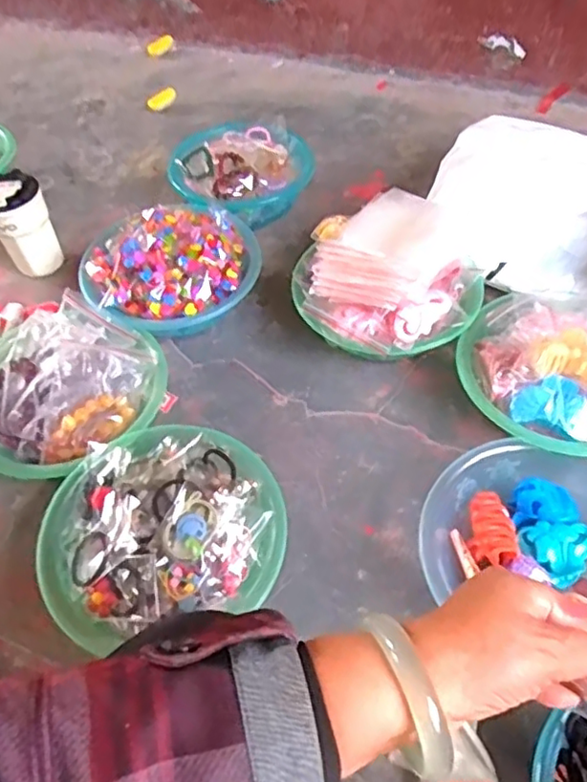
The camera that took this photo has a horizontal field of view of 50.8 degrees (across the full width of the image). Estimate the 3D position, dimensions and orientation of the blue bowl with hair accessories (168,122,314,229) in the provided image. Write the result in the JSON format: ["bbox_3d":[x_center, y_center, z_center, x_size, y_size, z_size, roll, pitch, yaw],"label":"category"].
[{"bbox_3d":[-0.082,-0.348,1.003,0.222,0.100,0.189,-33,58,-20],"label":"blue bowl with hair accessories"}]

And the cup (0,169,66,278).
[{"bbox_3d":[-0.395,-0.243,0.910,0.084,0.138,0.090,-25,55,-15],"label":"cup"}]

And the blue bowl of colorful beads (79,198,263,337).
[{"bbox_3d":[-0.161,-0.158,0.853,0.230,0.119,0.185,-15,53,-8],"label":"blue bowl of colorful beads"}]

